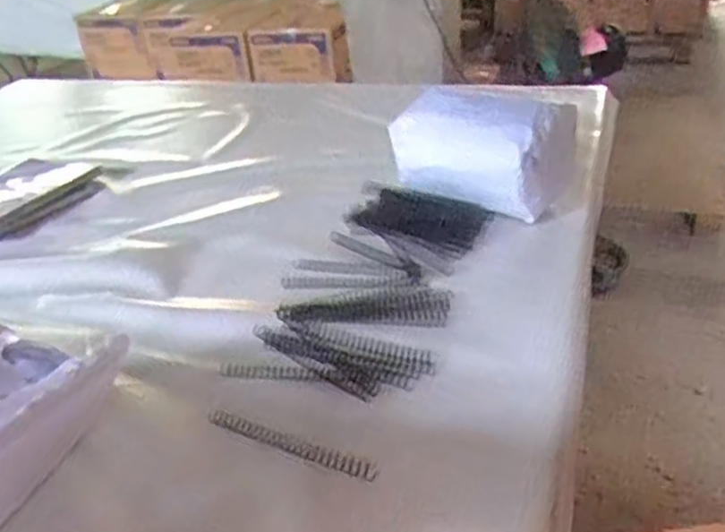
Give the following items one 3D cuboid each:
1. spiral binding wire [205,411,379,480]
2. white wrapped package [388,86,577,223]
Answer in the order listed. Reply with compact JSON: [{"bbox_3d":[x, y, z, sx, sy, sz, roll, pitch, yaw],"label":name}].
[{"bbox_3d":[-0.058,0.137,0.544,0.149,0.008,0.015,11,34,25],"label":"spiral binding wire"},{"bbox_3d":[0.142,-0.143,0.859,0.207,0.137,0.134,17,37,32],"label":"white wrapped package"}]

